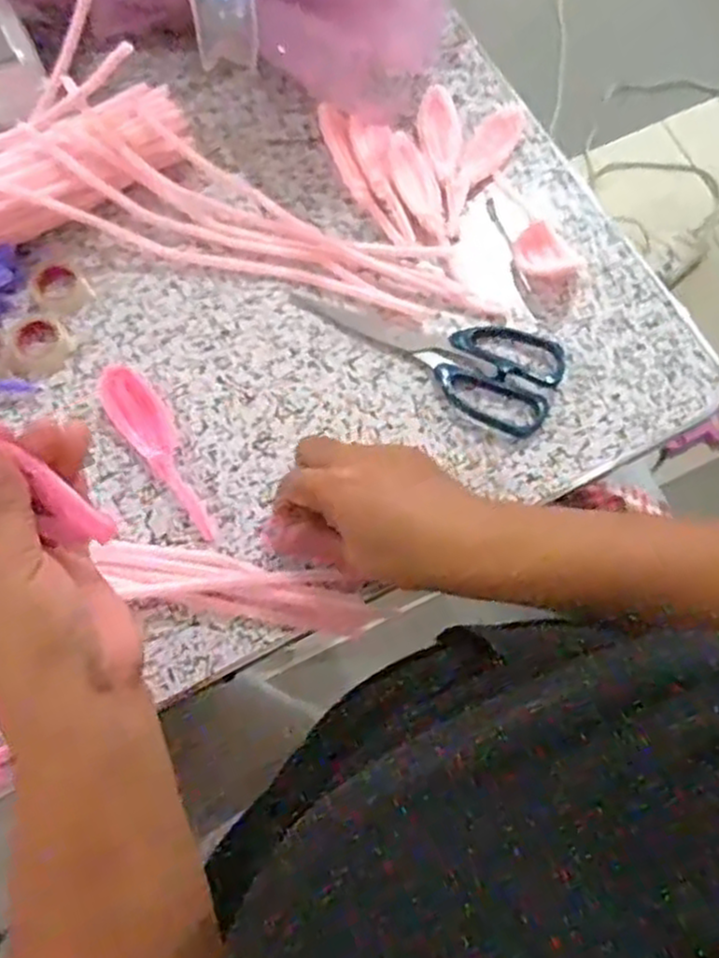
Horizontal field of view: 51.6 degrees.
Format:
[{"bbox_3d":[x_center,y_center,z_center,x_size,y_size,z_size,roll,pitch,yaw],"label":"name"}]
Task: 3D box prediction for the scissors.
[{"bbox_3d":[0.044,-0.088,0.490,0.176,0.012,0.070,23,75,7],"label":"scissors"}]

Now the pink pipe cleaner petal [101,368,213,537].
[{"bbox_3d":[-0.120,-0.020,0.461,0.031,0.020,0.119,-37,76,-10],"label":"pink pipe cleaner petal"}]

